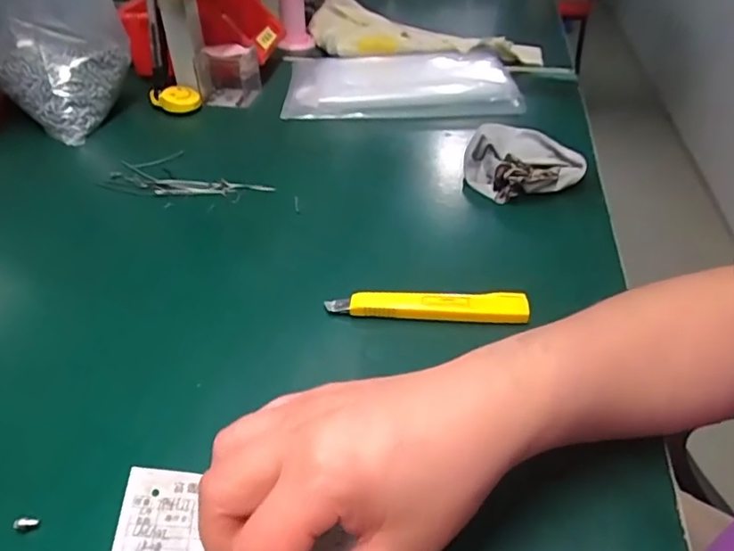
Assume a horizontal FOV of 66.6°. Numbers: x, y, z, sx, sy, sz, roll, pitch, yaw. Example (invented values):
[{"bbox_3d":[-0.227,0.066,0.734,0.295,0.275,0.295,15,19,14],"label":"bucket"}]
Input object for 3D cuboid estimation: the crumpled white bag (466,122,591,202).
[{"bbox_3d":[0.132,-0.106,0.498,0.090,0.026,0.098,-17,41,-20],"label":"crumpled white bag"}]

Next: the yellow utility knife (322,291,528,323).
[{"bbox_3d":[0.039,0.019,0.363,0.127,0.011,0.020,2,38,3],"label":"yellow utility knife"}]

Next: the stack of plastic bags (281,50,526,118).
[{"bbox_3d":[0.035,-0.241,0.678,0.272,0.020,0.203,1,38,2],"label":"stack of plastic bags"}]

